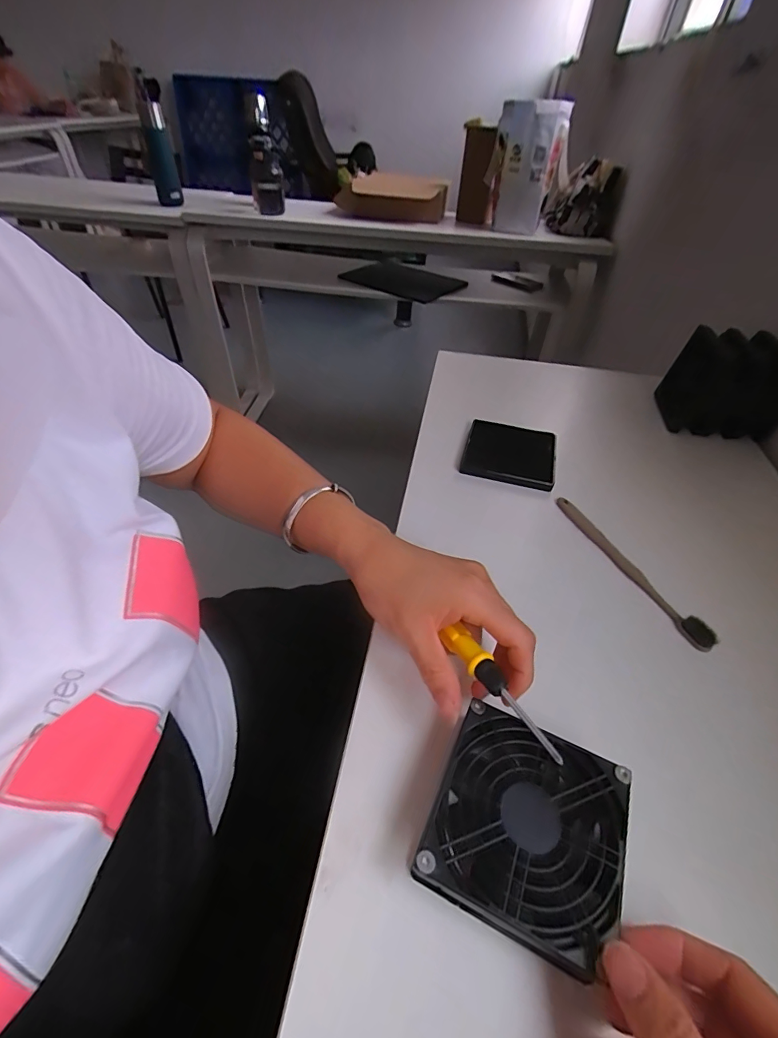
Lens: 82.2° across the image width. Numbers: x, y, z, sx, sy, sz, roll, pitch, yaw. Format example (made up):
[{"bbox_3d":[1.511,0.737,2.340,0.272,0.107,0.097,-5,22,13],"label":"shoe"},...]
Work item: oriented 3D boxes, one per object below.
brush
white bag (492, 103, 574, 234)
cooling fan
[{"bbox_3d":[0.204,0.037,0.386,0.012,0.016,0.174,-14,48,-18],"label":"brush"},{"bbox_3d":[0.350,-0.892,1.164,0.164,0.282,0.119,11,45,6],"label":"white bag"},{"bbox_3d":[0.071,0.162,0.238,0.091,0.030,0.091,21,47,16],"label":"cooling fan"}]

